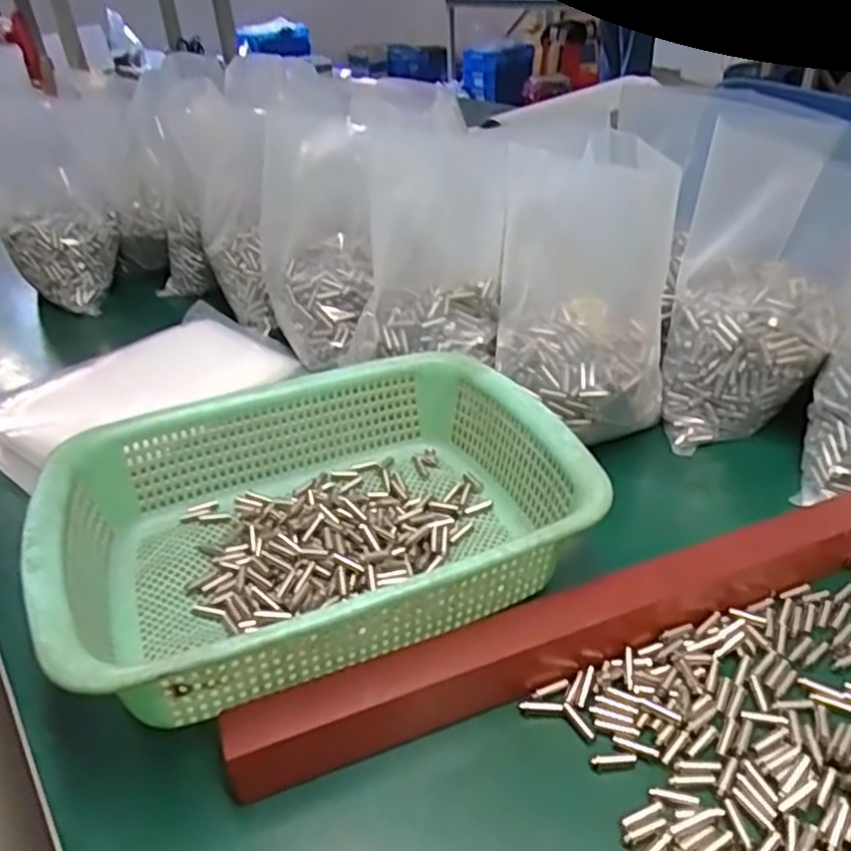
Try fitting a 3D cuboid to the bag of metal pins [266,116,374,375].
[{"bbox_3d":[-0.100,-0.179,0.652,0.103,0.245,0.082,1,5,9],"label":"bag of metal pins"}]

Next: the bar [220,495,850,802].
[{"bbox_3d":[0.093,0.103,0.365,0.386,0.044,0.028,-16,37,-15],"label":"bar"}]

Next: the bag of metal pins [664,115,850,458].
[{"bbox_3d":[0.252,-0.103,0.519,0.117,0.203,0.116,4,34,12],"label":"bag of metal pins"}]

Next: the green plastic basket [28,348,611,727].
[{"bbox_3d":[-0.061,0.054,0.421,0.298,0.086,0.228,-15,37,-14],"label":"green plastic basket"}]

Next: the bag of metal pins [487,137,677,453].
[{"bbox_3d":[0.115,-0.093,0.504,0.125,0.190,0.111,7,37,16],"label":"bag of metal pins"}]

